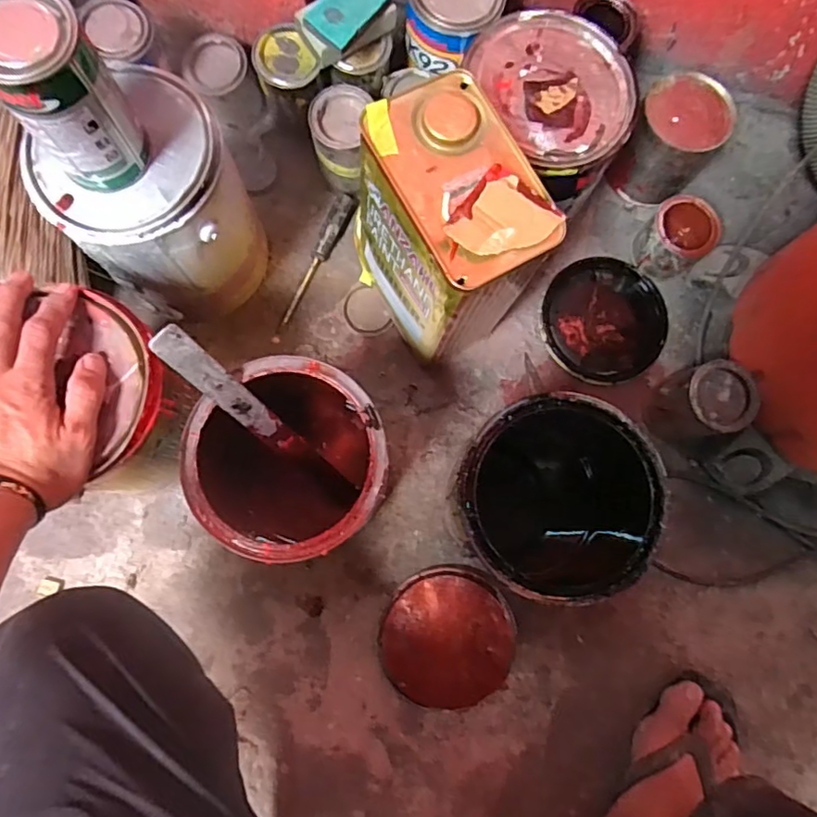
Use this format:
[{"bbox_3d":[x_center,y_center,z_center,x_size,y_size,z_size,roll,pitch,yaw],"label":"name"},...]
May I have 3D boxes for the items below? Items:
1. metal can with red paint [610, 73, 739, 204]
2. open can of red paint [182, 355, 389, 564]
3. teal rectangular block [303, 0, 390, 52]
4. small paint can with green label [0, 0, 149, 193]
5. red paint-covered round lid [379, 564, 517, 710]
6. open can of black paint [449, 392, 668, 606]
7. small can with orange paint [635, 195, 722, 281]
[{"bbox_3d":[0.300,-0.309,0.677,0.089,0.123,0.087,1,80,-3],"label":"metal can with red paint"},{"bbox_3d":[-0.103,0.055,0.564,0.161,0.195,0.157,1,80,-3],"label":"open can of red paint"},{"bbox_3d":[-0.059,-0.399,0.571,0.050,0.014,0.078,43,81,5],"label":"teal rectangular block"},{"bbox_3d":[-0.246,-0.223,0.417,0.070,0.134,0.072,1,80,-3],"label":"small paint can with green label"},{"bbox_3d":[0.045,0.247,0.628,0.141,0.027,0.140,1,80,-3],"label":"red paint-covered round lid"},{"bbox_3d":[0.127,0.087,0.560,0.177,0.214,0.163,1,80,-3],"label":"open can of black paint"},{"bbox_3d":[0.314,-0.200,0.683,0.071,0.075,0.071,1,80,-3],"label":"small can with orange paint"}]

